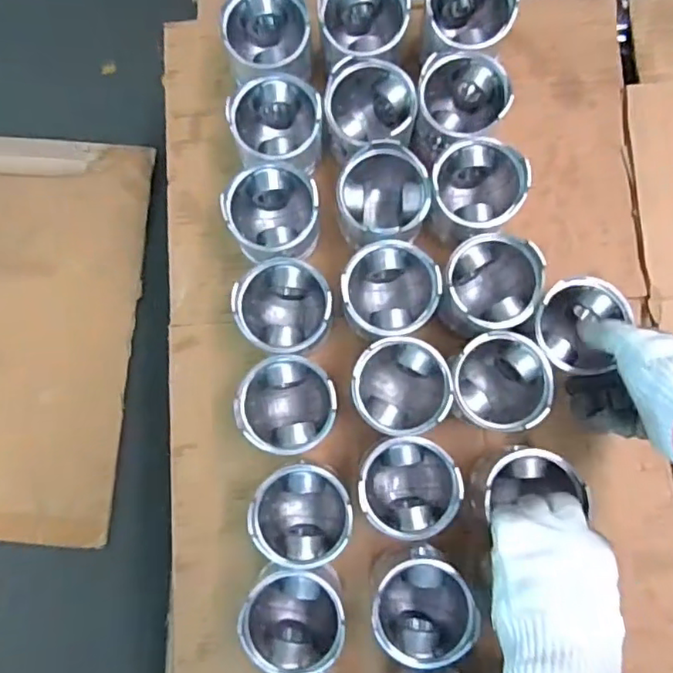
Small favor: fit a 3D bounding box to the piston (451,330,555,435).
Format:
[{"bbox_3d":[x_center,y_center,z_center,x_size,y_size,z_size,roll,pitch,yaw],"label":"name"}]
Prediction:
[{"bbox_3d":[0.126,0.037,0.475,0.075,0.064,0.071,-2,83,1],"label":"piston"}]

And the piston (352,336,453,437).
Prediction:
[{"bbox_3d":[0.051,0.040,0.476,0.072,0.063,0.071,-5,83,1],"label":"piston"}]

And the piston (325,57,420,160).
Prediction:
[{"bbox_3d":[0.028,-0.190,0.506,0.075,0.070,0.082,0,83,2],"label":"piston"}]

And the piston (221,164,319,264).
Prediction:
[{"bbox_3d":[-0.051,-0.099,0.498,0.075,0.061,0.077,-7,83,1],"label":"piston"}]

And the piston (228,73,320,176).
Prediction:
[{"bbox_3d":[-0.049,-0.174,0.508,0.074,0.057,0.073,-6,83,1],"label":"piston"}]

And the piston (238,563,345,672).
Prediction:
[{"bbox_3d":[-0.031,0.213,0.469,0.073,0.085,0.072,0,83,2],"label":"piston"}]

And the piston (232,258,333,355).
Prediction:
[{"bbox_3d":[-0.042,-0.022,0.489,0.070,0.070,0.073,0,83,2],"label":"piston"}]

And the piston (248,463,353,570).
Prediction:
[{"bbox_3d":[-0.026,0.138,0.469,0.072,0.063,0.072,-4,83,1],"label":"piston"}]

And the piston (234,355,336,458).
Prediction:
[{"bbox_3d":[-0.038,0.055,0.478,0.071,0.062,0.070,0,83,2],"label":"piston"}]

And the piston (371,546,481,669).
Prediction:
[{"bbox_3d":[0.065,0.206,0.468,0.071,0.081,0.074,0,83,2],"label":"piston"}]

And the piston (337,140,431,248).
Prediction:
[{"bbox_3d":[0.038,-0.115,0.501,0.071,0.065,0.075,-6,83,1],"label":"piston"}]

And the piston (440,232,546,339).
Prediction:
[{"bbox_3d":[0.123,-0.039,0.486,0.071,0.070,0.076,0,83,2],"label":"piston"}]

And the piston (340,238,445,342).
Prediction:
[{"bbox_3d":[0.043,-0.034,0.485,0.074,0.068,0.074,-5,83,1],"label":"piston"}]

